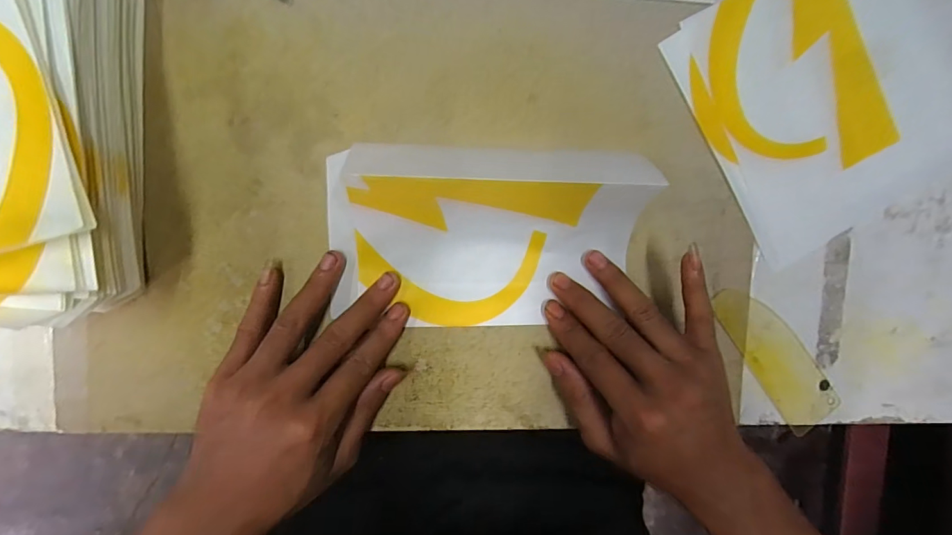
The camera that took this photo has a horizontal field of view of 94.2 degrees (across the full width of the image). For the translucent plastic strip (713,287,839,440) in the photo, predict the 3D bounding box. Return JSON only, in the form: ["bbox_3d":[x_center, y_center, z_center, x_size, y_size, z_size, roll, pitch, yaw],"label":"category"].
[{"bbox_3d":[0.211,0.062,0.310,0.041,0.004,0.121,-38,98,-1],"label":"translucent plastic strip"}]

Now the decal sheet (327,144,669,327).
[{"bbox_3d":[0.007,-0.015,0.259,0.184,0.047,0.106,0,95,-6],"label":"decal sheet"}]

